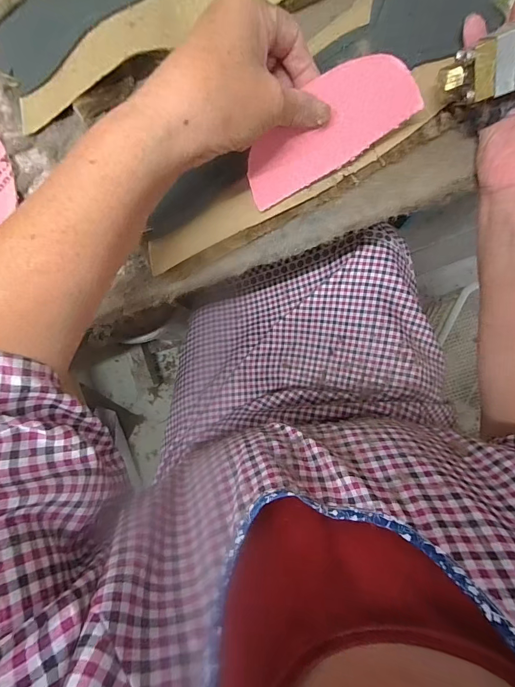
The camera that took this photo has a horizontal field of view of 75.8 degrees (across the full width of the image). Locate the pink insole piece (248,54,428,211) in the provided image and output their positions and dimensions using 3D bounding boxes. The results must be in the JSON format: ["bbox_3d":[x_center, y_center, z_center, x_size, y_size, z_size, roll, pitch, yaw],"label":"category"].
[{"bbox_3d":[0.050,-0.157,0.246,0.132,0.004,0.056,-32,127,14],"label":"pink insole piece"}]

